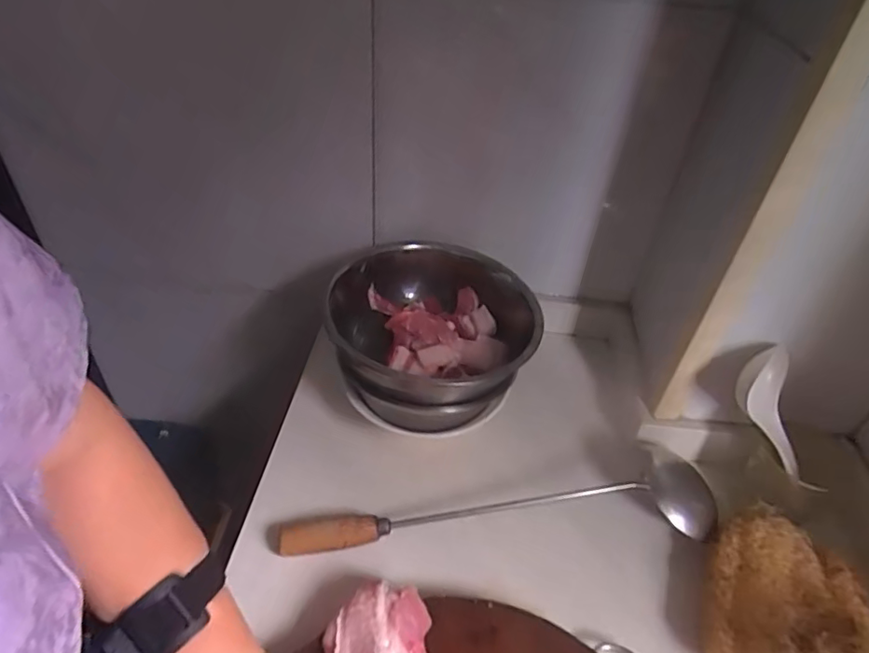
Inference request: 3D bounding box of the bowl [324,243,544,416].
[{"bbox_3d":[0.003,-0.004,0.600,0.210,0.079,0.209,3,41,-3],"label":"bowl"}]

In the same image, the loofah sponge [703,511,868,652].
[{"bbox_3d":[0.297,0.232,0.468,0.118,0.052,0.138,19,43,15],"label":"loofah sponge"}]

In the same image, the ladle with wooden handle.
[{"bbox_3d":[0.068,0.170,0.525,0.413,0.039,0.077,-2,42,-9],"label":"ladle with wooden handle"}]

